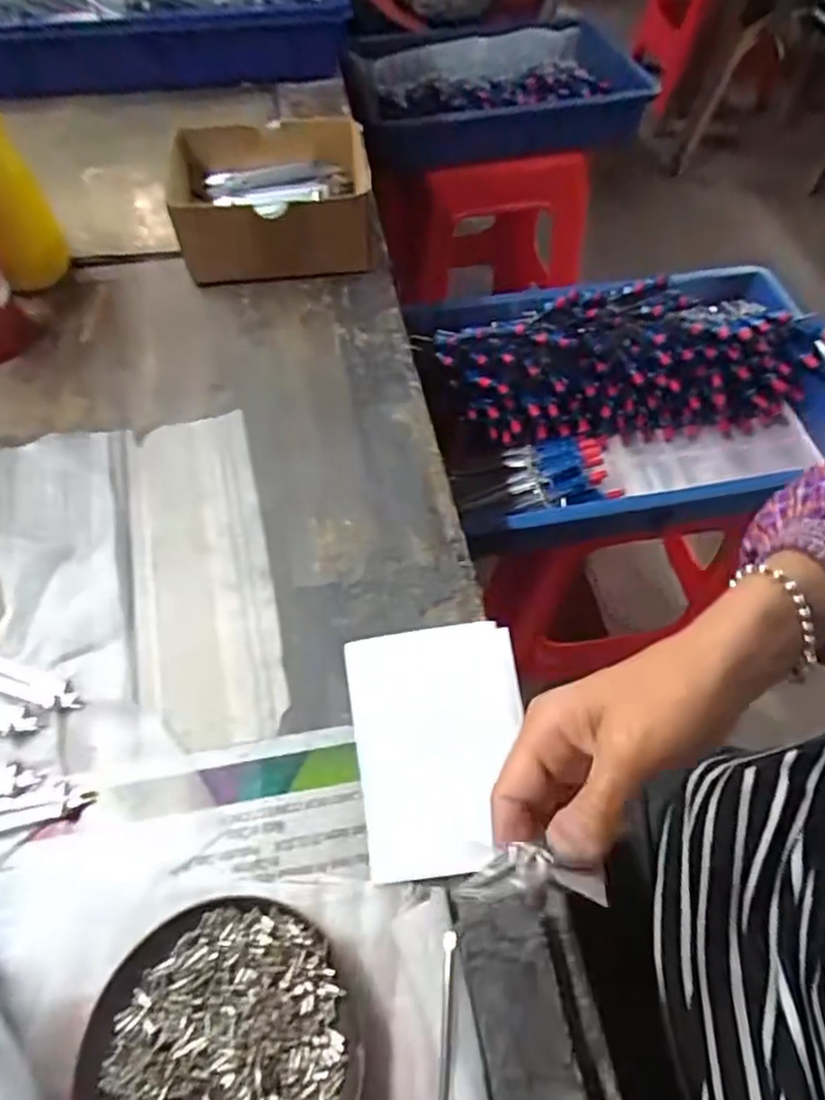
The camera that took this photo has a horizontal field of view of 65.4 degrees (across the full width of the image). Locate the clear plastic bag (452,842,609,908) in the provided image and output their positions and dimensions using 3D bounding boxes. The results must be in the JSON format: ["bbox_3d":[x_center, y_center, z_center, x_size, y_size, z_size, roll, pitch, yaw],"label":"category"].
[{"bbox_3d":[0.044,0.120,0.237,0.056,0.022,0.020,0,59,-2],"label":"clear plastic bag"}]

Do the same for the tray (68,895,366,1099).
[{"bbox_3d":[-0.077,0.215,0.280,0.115,0.019,0.106,1,59,-2],"label":"tray"}]

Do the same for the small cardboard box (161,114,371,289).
[{"bbox_3d":[-0.121,-0.294,0.544,0.160,0.088,0.129,-6,60,-6],"label":"small cardboard box"}]

